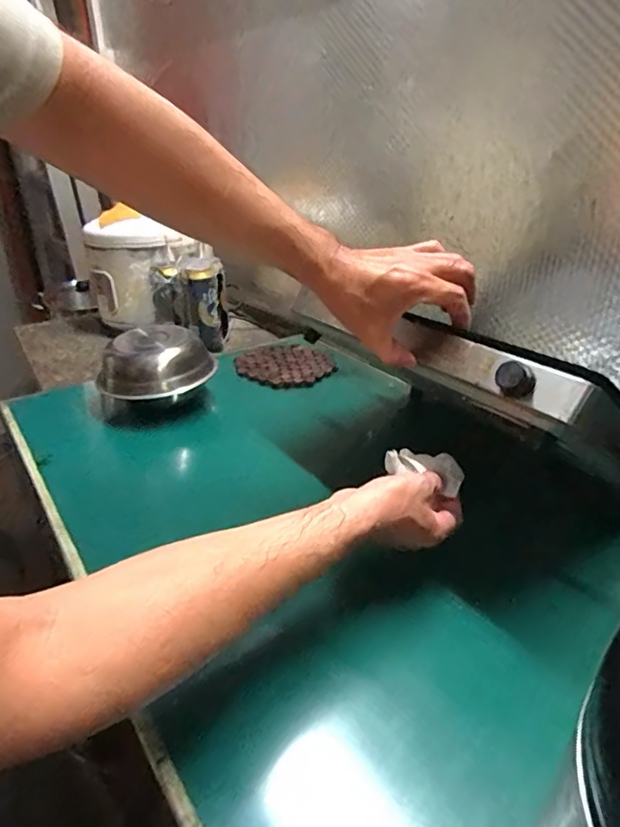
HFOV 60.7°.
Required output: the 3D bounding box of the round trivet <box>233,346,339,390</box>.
[{"bbox_3d":[-0.046,-0.081,0.973,0.175,0.023,0.167,0,28,0],"label":"round trivet"}]

